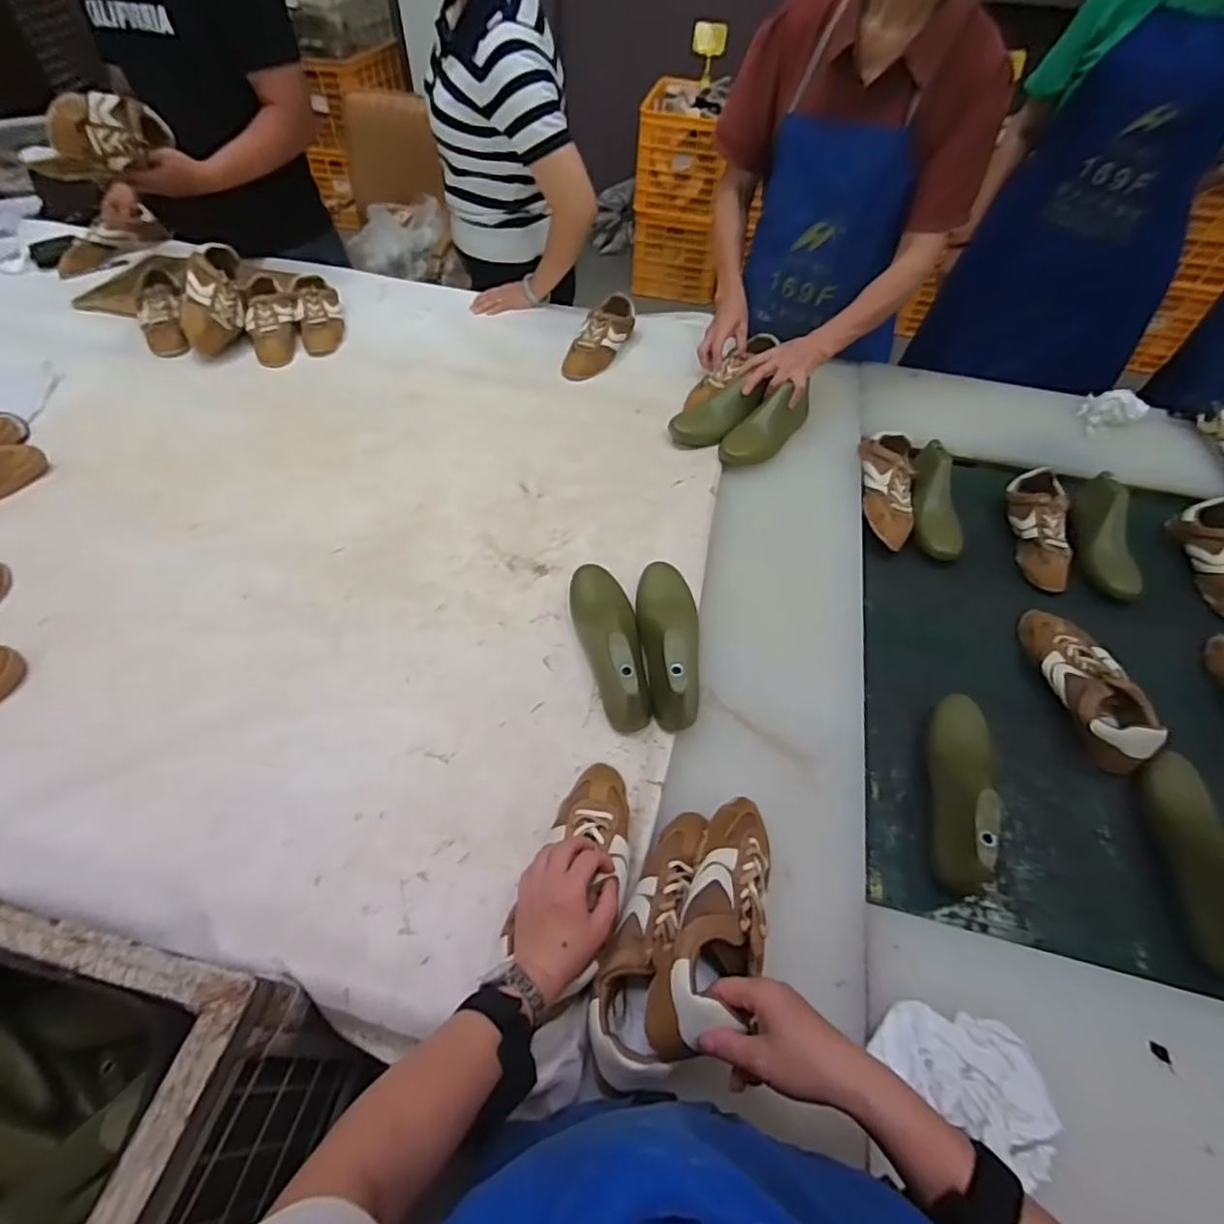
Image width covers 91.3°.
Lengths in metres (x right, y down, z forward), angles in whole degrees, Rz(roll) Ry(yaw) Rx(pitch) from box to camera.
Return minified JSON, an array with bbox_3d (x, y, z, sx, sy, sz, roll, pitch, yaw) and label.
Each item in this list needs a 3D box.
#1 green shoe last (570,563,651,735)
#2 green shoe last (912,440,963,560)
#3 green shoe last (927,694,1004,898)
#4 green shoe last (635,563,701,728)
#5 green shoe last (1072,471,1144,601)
[{"bbox_3d":[0.002,0.024,0.757,0.074,0.092,0.241,-12,54,-11],"label":"green shoe last"},{"bbox_3d":[0.541,-0.199,1.000,0.073,0.072,0.240,7,67,0],"label":"green shoe last"},{"bbox_3d":[0.417,0.196,0.701,0.070,0.093,0.238,15,54,10],"label":"green shoe last"},{"bbox_3d":[0.077,0.022,0.758,0.080,0.083,0.244,1,52,-1],"label":"green shoe last"},{"bbox_3d":[0.813,-0.130,0.994,0.074,0.068,0.243,4,72,-2],"label":"green shoe last"}]

